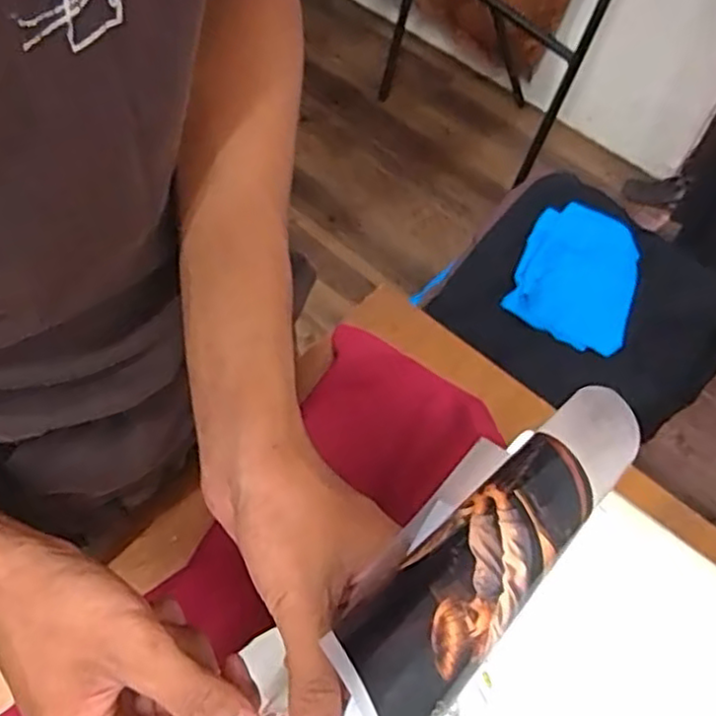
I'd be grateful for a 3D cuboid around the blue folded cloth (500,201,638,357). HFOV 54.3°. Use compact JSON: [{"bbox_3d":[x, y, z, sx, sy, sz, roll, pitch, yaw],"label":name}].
[{"bbox_3d":[0.326,-0.128,1.030,0.170,0.029,0.249,21,59,10],"label":"blue folded cloth"}]

